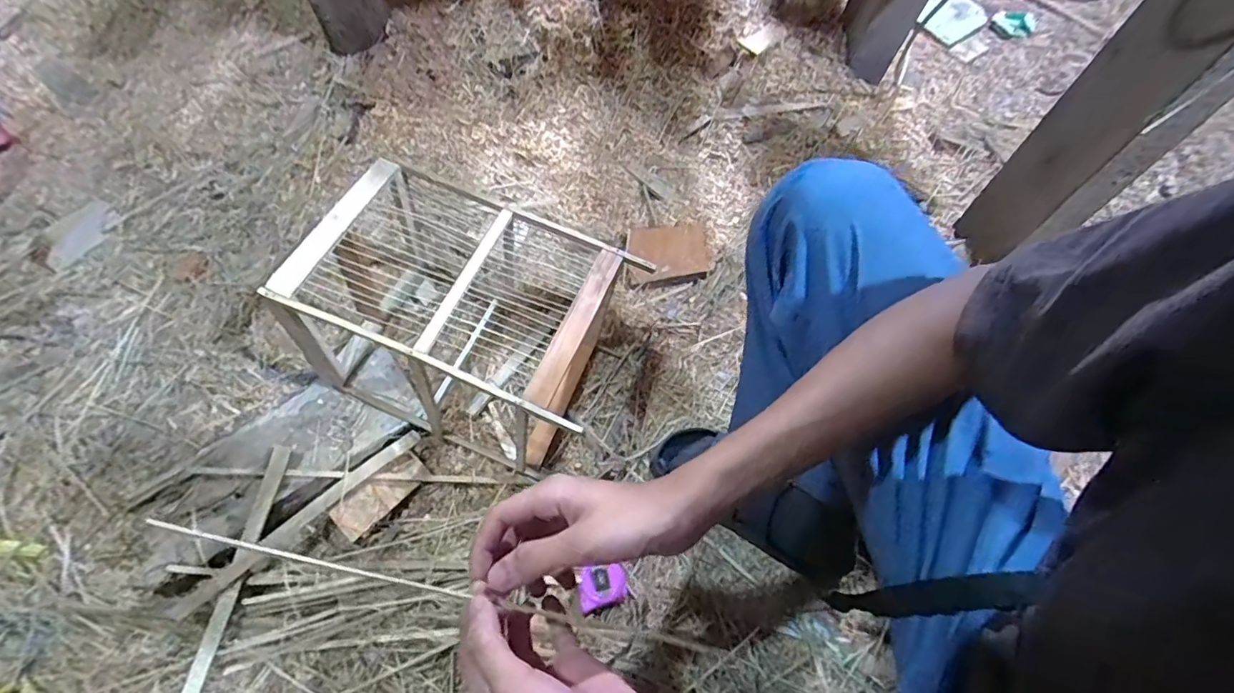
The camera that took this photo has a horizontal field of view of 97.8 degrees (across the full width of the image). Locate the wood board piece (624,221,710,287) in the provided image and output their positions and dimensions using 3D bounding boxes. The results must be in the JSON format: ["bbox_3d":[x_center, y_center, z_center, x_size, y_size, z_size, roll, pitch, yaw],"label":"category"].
[{"bbox_3d":[0.082,-0.153,0.860,0.130,0.026,0.101,-8,68,-5],"label":"wood board piece"}]

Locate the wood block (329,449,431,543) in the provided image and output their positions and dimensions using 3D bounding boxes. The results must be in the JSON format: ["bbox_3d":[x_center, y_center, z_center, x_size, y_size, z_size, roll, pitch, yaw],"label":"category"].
[{"bbox_3d":[-0.303,0.188,0.692,0.050,0.016,0.119,38,59,13],"label":"wood block"}]

